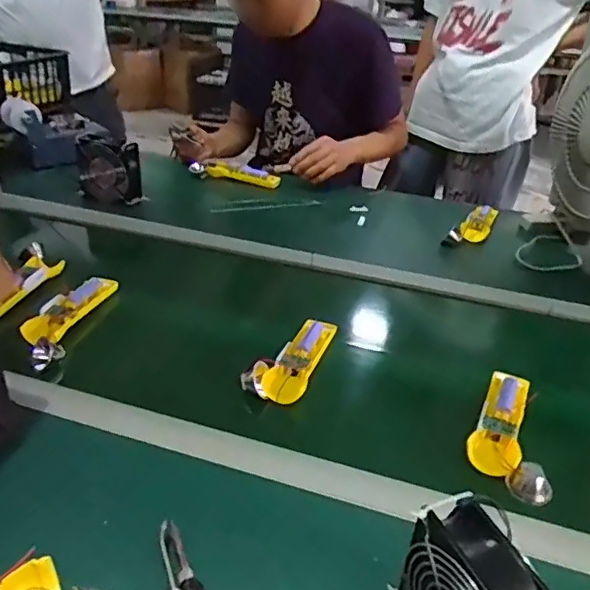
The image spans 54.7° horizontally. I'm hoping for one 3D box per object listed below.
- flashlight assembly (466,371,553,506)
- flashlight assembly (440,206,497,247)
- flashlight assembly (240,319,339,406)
[{"bbox_3d":[0.250,0.151,0.639,0.085,0.032,0.159,18,34,22],"label":"flashlight assembly"},{"bbox_3d":[0.349,-0.131,1.098,0.049,0.033,0.181,26,37,31],"label":"flashlight assembly"},{"bbox_3d":[0.002,0.074,0.726,0.067,0.033,0.171,16,33,18],"label":"flashlight assembly"}]

